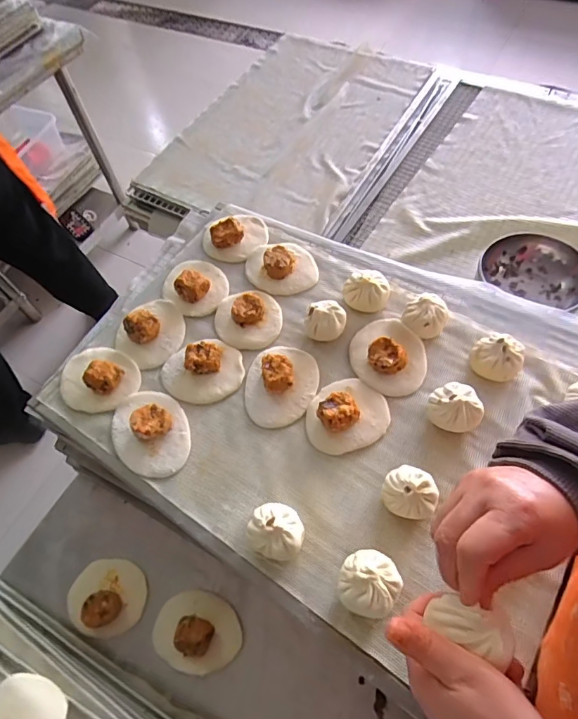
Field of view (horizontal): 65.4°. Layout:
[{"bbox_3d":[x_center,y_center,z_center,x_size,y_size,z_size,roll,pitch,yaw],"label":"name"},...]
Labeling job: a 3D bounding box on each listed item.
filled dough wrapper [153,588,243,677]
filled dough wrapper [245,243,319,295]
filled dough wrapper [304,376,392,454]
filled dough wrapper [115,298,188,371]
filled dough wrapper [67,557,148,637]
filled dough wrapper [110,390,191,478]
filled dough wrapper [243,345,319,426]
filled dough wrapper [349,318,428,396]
[{"bbox_3d":[-0.109,0.319,0.525,0.104,0.036,0.083,14,62,12],"label":"filled dough wrapper"},{"bbox_3d":[-0.012,-0.135,0.626,0.101,0.035,0.088,-5,63,4],"label":"filled dough wrapper"},{"bbox_3d":[0.065,0.058,0.515,0.095,0.035,0.082,-19,61,-7],"label":"filled dough wrapper"},{"bbox_3d":[-0.182,-0.043,0.587,0.087,0.037,0.092,32,71,20],"label":"filled dough wrapper"},{"bbox_3d":[-0.229,0.291,0.554,0.095,0.041,0.087,-2,60,3],"label":"filled dough wrapper"},{"bbox_3d":[-0.162,0.079,0.519,0.084,0.029,0.111,-25,62,-10],"label":"filled dough wrapper"},{"bbox_3d":[-0.009,0.026,0.540,0.085,0.032,0.104,3,61,6],"label":"filled dough wrapper"},{"bbox_3d":[0.120,-0.008,0.543,0.098,0.033,0.085,39,70,22],"label":"filled dough wrapper"}]

